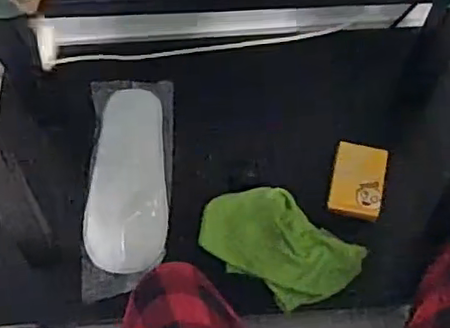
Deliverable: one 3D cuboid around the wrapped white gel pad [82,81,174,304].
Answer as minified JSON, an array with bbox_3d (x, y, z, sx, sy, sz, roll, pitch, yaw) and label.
[{"bbox_3d":[-0.132,0.024,0.841,0.118,0.015,0.313,-1,66,-1],"label":"wrapped white gel pad"}]

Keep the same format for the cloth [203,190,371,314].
[{"bbox_3d":[0.067,0.103,0.795,0.192,0.024,0.121,39,71,15],"label":"cloth"}]

